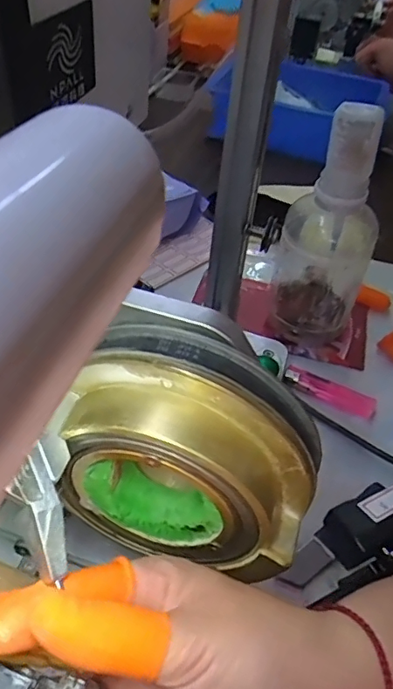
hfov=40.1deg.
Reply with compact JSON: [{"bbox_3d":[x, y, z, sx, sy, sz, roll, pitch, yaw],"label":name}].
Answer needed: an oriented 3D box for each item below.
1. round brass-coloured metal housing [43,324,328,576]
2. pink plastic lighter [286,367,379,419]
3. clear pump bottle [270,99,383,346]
[{"bbox_3d":[-0.003,0.045,0.217,0.099,0.090,0.046,16,46,8],"label":"round brass-coloured metal housing"},{"bbox_3d":[0.112,0.038,0.451,0.076,0.011,0.019,24,47,15],"label":"pink plastic lighter"},{"bbox_3d":[0.108,-0.094,0.433,0.074,0.191,0.071,21,46,12],"label":"clear pump bottle"}]

